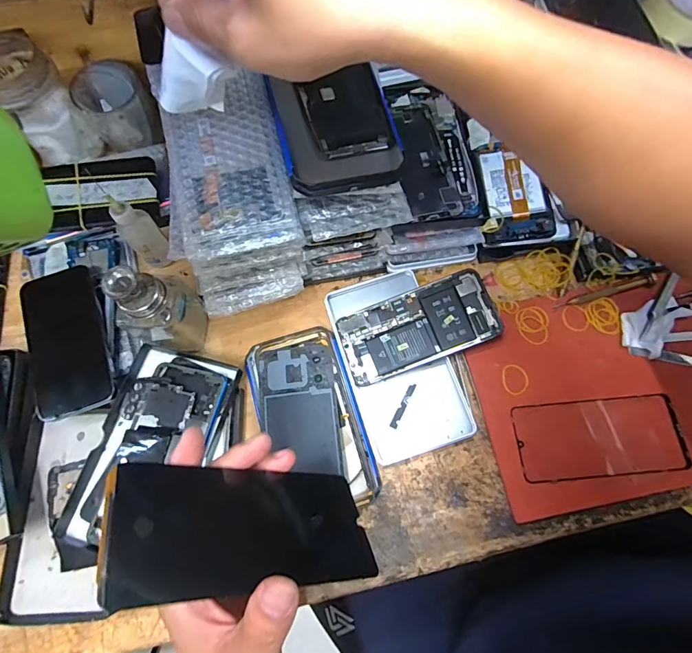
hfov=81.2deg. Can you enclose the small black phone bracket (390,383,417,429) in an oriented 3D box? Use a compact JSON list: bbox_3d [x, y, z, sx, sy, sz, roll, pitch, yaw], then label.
[{"bbox_3d":[0.057,0.079,0.402,0.007,0.004,0.049,28,76,6],"label":"small black phone bracket"}]

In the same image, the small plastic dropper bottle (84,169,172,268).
[{"bbox_3d":[-0.206,-0.096,0.401,0.033,0.121,0.037,-41,76,-11],"label":"small plastic dropper bottle"}]

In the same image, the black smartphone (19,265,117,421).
[{"bbox_3d":[-0.278,0.015,0.399,0.081,0.009,0.140,-17,84,0],"label":"black smartphone"}]

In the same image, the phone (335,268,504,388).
[{"bbox_3d":[0.073,0.000,0.413,0.155,0.005,0.076,-21,74,4],"label":"phone"}]

